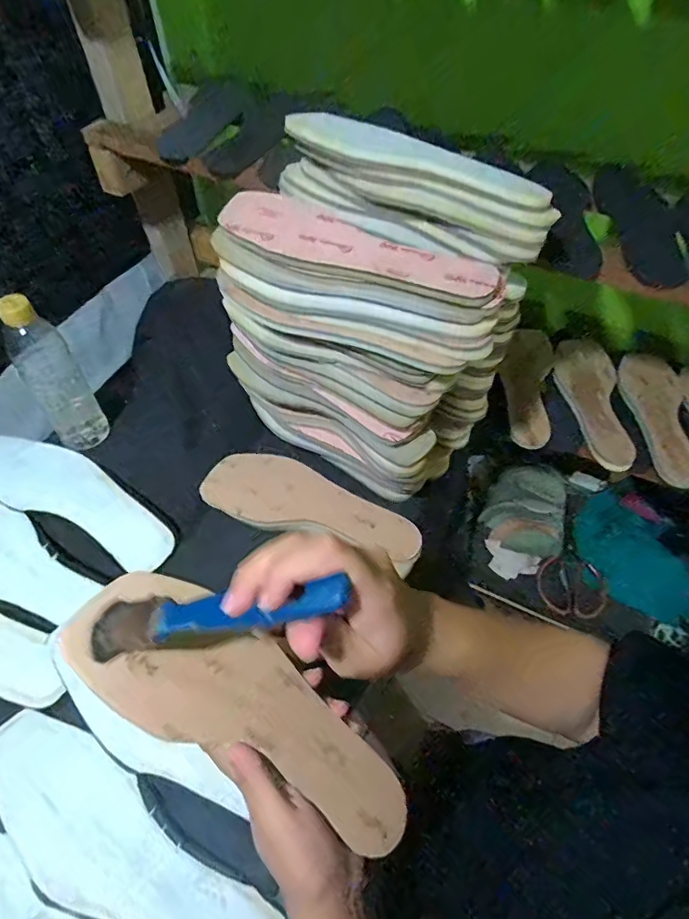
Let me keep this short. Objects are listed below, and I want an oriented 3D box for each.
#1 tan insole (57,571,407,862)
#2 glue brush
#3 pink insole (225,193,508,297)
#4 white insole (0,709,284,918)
[{"bbox_3d":[-0.054,0.151,0.306,0.230,0.013,0.072,39,58,-8],"label":"tan insole"},{"bbox_3d":[-0.068,0.075,0.245,0.158,0.009,0.027,-17,48,27],"label":"glue brush"},{"bbox_3d":[0.006,-0.174,0.407,0.232,0.013,0.073,25,57,17],"label":"pink insole"},{"bbox_3d":[-0.172,0.288,0.374,0.273,0.007,0.079,29,58,19],"label":"white insole"}]

